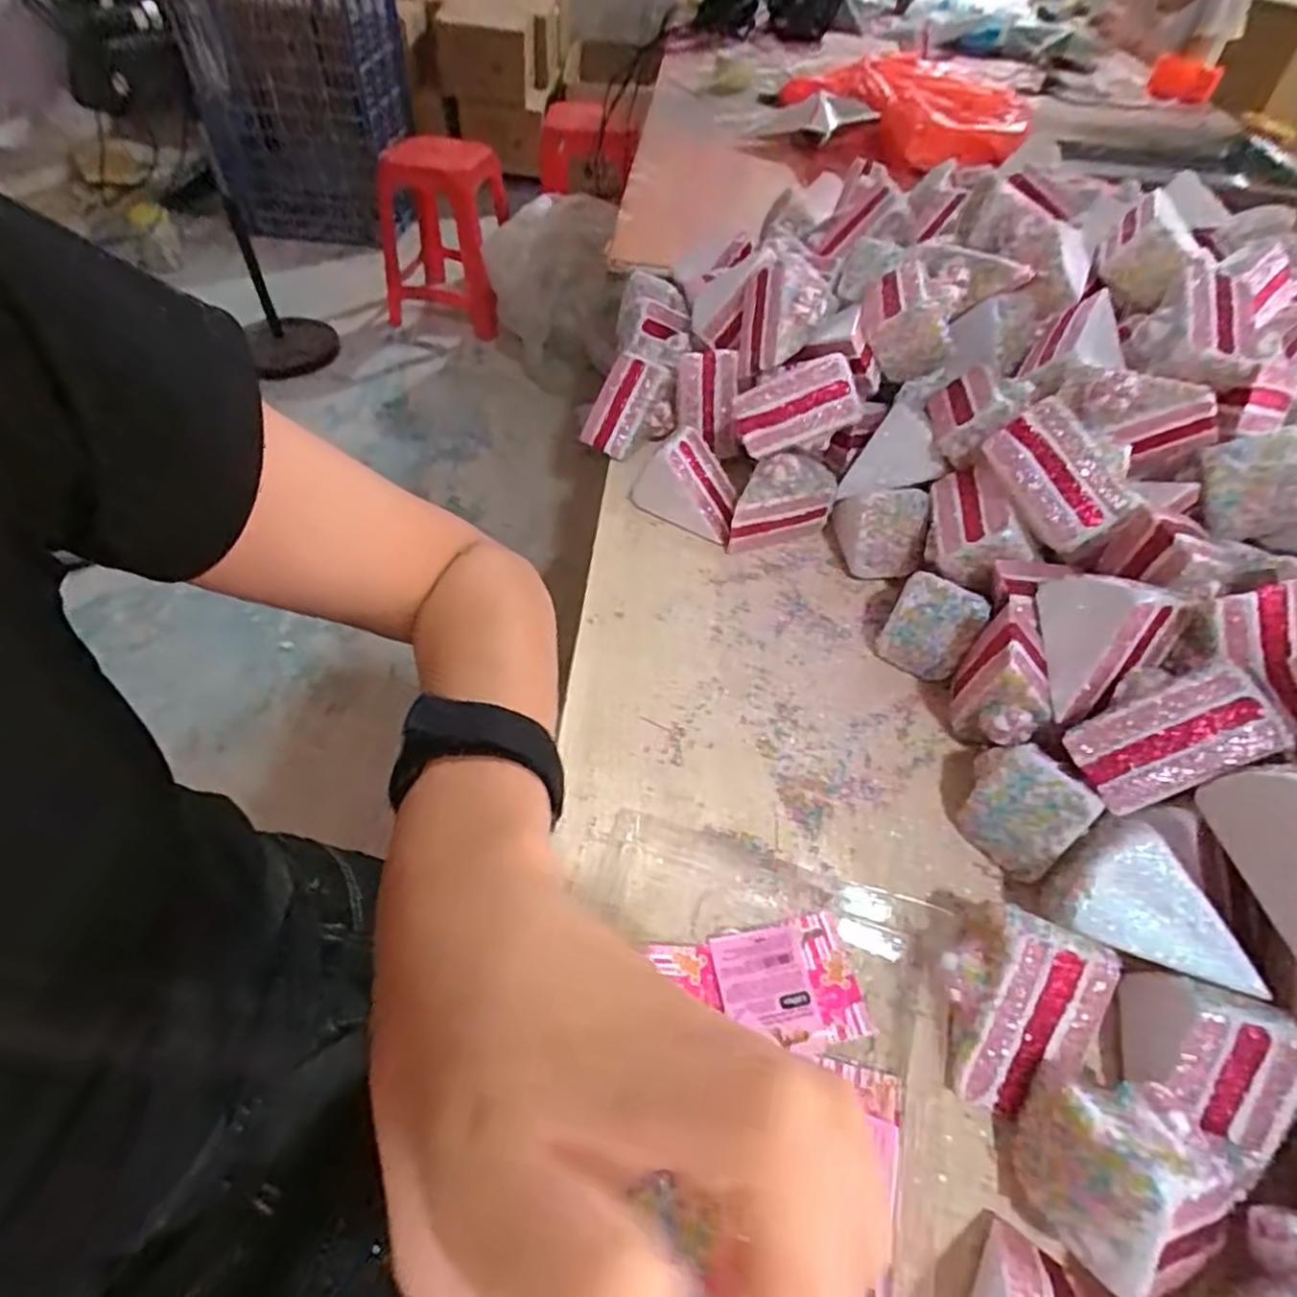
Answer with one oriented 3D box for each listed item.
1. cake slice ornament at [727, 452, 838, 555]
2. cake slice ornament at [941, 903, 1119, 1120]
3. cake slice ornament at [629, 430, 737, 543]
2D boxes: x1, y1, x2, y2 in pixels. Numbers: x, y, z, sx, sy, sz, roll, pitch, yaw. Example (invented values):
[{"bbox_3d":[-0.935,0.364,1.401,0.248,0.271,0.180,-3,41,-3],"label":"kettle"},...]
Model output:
[{"bbox_3d":[0.099,-0.114,0.539,0.082,0.063,0.037,-10,52,-11],"label":"cake slice ornament"},{"bbox_3d":[0.170,0.167,0.320,0.066,0.060,0.076,23,53,15],"label":"cake slice ornament"},{"bbox_3d":[0.035,-0.132,0.550,0.089,0.061,0.049,26,54,17],"label":"cake slice ornament"}]

